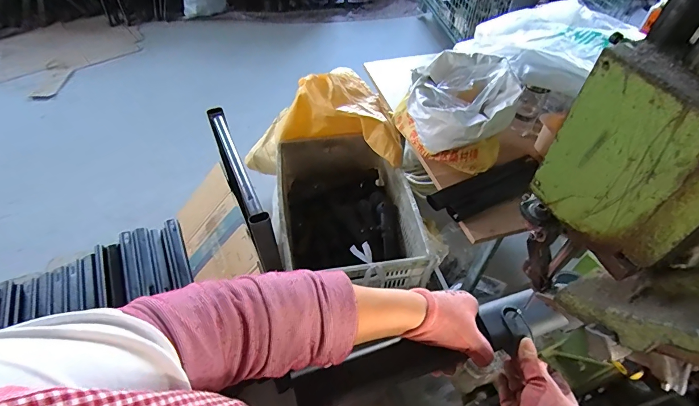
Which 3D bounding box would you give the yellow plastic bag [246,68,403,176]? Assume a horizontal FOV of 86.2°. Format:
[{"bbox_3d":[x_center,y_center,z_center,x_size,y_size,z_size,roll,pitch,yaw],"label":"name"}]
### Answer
[{"bbox_3d":[-0.162,-0.335,1.594,0.758,0.421,0.275,-10,43,30],"label":"yellow plastic bag"}]

